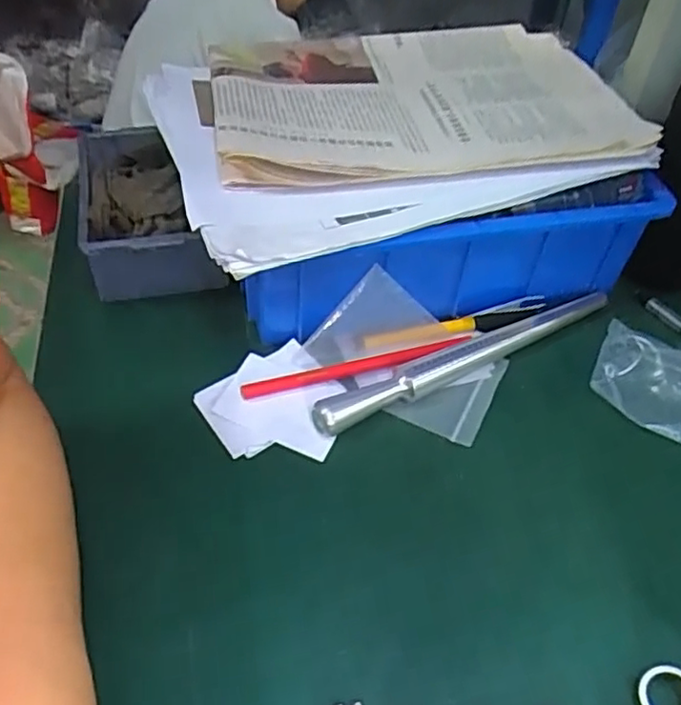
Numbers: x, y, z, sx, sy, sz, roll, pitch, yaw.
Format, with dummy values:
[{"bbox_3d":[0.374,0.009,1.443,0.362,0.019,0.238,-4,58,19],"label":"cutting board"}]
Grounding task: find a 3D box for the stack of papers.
[{"bbox_3d":[0.038,-0.166,0.463,0.308,0.056,0.247,-14,49,-17],"label":"stack of papers"}]

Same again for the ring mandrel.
[{"bbox_3d":[0.087,0.001,0.419,0.232,0.023,0.016,-22,52,-23],"label":"ring mandrel"}]

